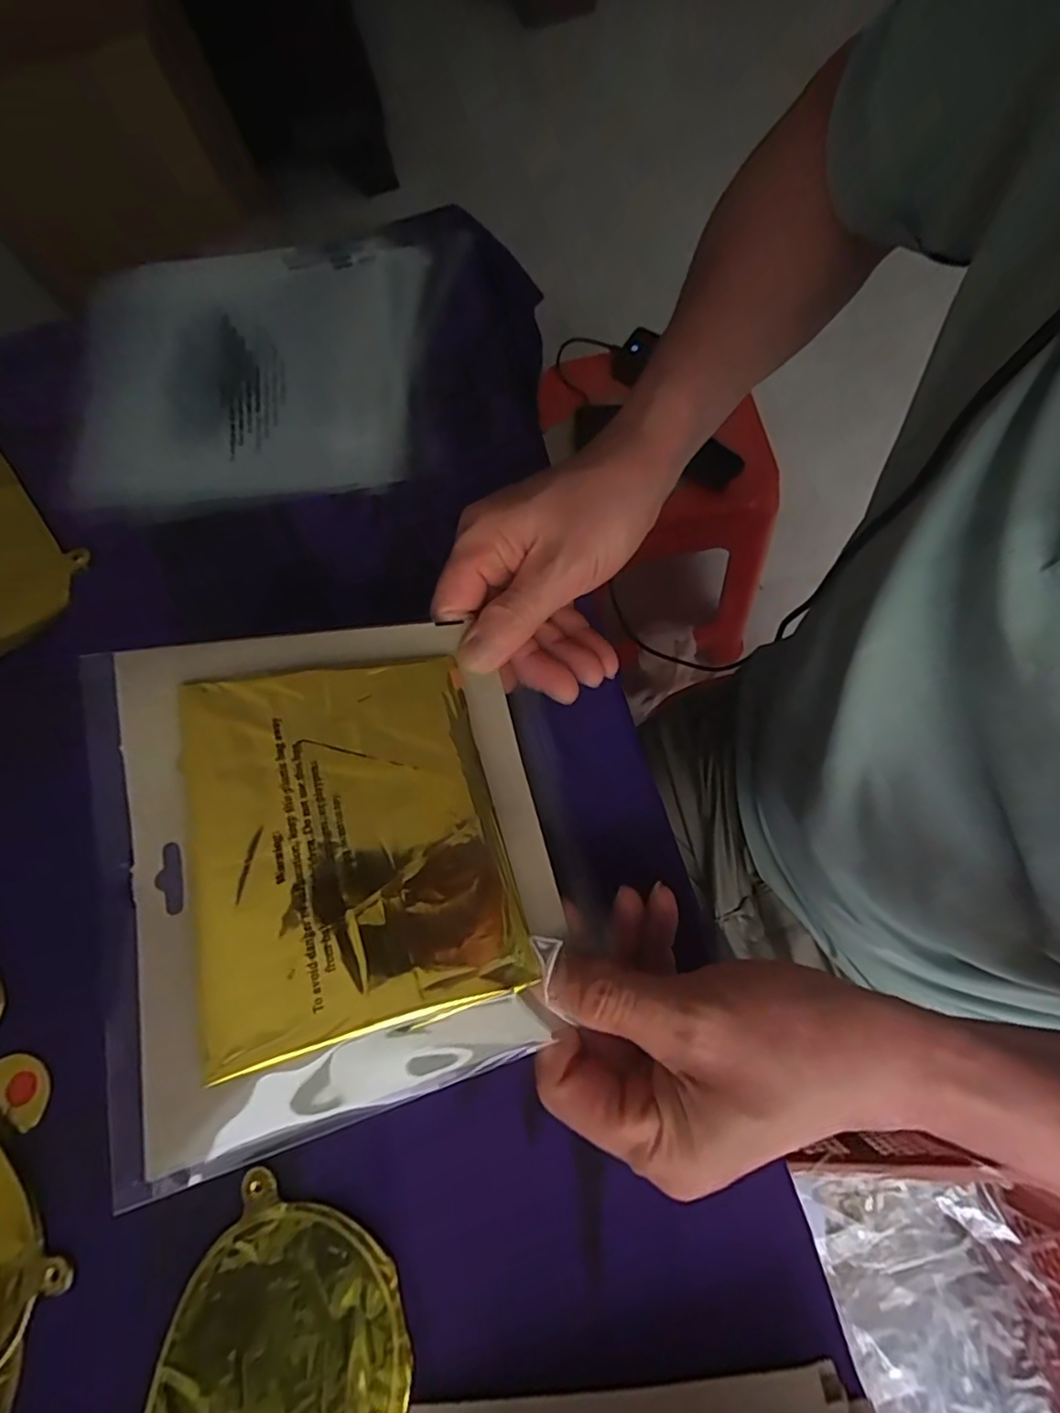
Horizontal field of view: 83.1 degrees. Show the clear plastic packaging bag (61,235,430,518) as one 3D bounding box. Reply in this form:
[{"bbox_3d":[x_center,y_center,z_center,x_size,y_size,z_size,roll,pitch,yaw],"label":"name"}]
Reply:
[{"bbox_3d":[-0.198,-0.234,0.417,0.248,0.016,0.213,-10,73,2],"label":"clear plastic packaging bag"}]

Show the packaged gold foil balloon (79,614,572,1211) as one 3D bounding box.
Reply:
[{"bbox_3d":[-0.080,0.057,0.246,0.169,0.018,0.193,-12,72,-18],"label":"packaged gold foil balloon"}]

